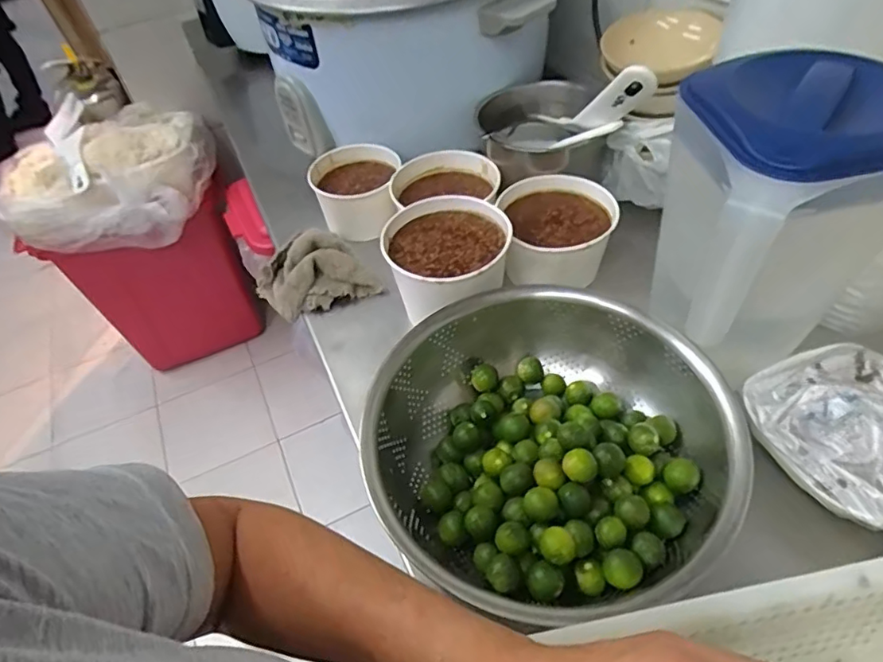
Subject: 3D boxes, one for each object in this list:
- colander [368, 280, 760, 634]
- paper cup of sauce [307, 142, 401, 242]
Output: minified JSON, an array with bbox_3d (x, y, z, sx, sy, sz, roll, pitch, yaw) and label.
[{"bbox_3d":[0.087,0.090,0.481,0.276,0.084,0.261,2,49,9],"label":"colander"},{"bbox_3d":[-0.118,-0.197,0.776,0.114,0.076,0.116,-3,49,4],"label":"paper cup of sauce"}]

